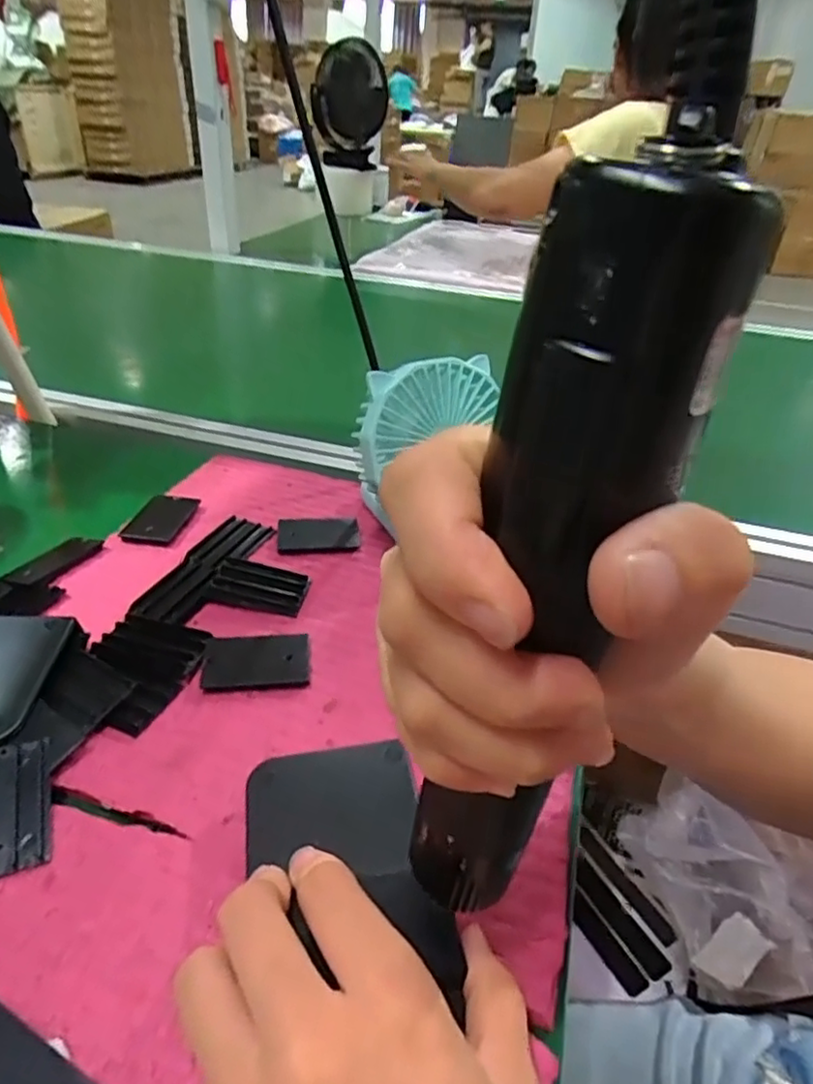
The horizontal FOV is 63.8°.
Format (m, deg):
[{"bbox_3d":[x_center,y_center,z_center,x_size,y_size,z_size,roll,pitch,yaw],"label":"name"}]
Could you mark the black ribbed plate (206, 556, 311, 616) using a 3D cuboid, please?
[{"bbox_3d":[-0.090,0.027,0.400,0.056,0.004,0.034,13,47,-1],"label":"black ribbed plate"}]

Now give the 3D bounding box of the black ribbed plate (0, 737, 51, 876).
[{"bbox_3d":[-0.168,0.110,0.271,0.036,0.005,0.056,-12,49,-16],"label":"black ribbed plate"}]

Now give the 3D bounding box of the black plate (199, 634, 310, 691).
[{"bbox_3d":[-0.080,0.063,0.351,0.054,0.005,0.037,0,35,-5],"label":"black plate"}]

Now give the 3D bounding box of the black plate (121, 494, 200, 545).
[{"bbox_3d":[-0.170,-0.017,0.455,0.034,0.009,0.058,6,35,3],"label":"black plate"}]

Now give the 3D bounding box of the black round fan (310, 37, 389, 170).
[{"bbox_3d":[-0.126,-0.979,1.475,0.167,0.232,0.224,-1,34,-4],"label":"black round fan"}]

